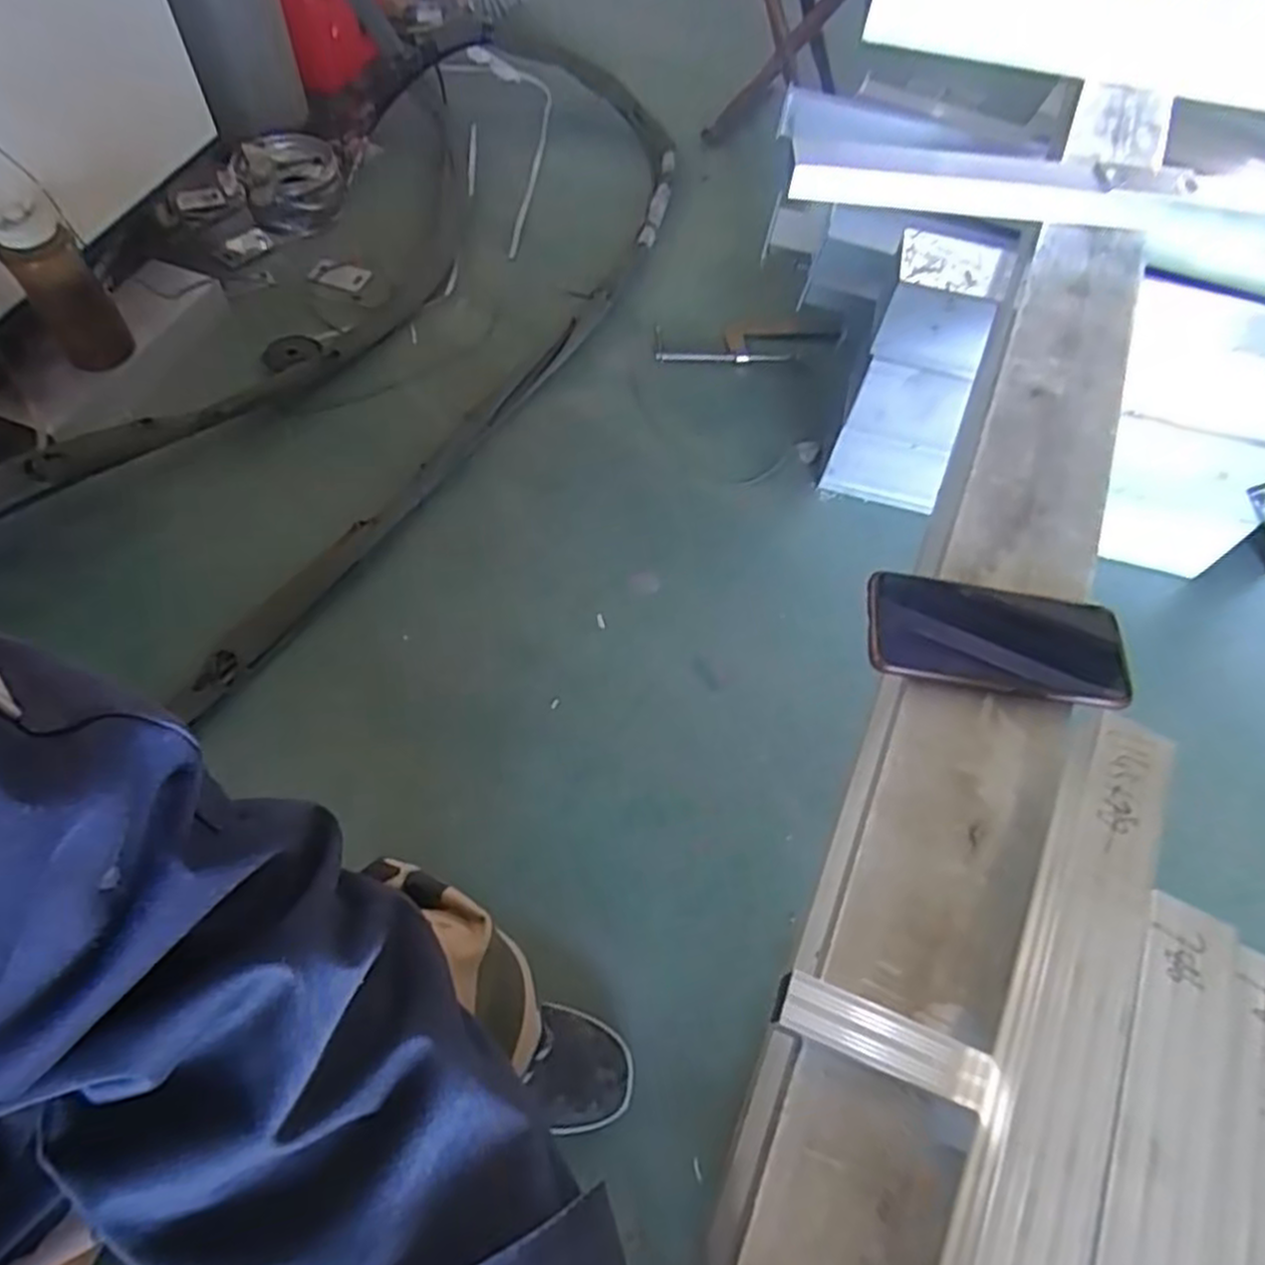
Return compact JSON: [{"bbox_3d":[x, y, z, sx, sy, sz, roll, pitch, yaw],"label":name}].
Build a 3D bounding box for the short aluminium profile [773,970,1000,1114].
[{"bbox_3d":[0.115,0.191,0.363,0.099,0.018,0.027,21,60,7],"label":"short aluminium profile"}]

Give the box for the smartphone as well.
[{"bbox_3d":[0.230,0.003,0.489,0.158,0.014,0.073,9,60,0],"label":"smartphone"}]

